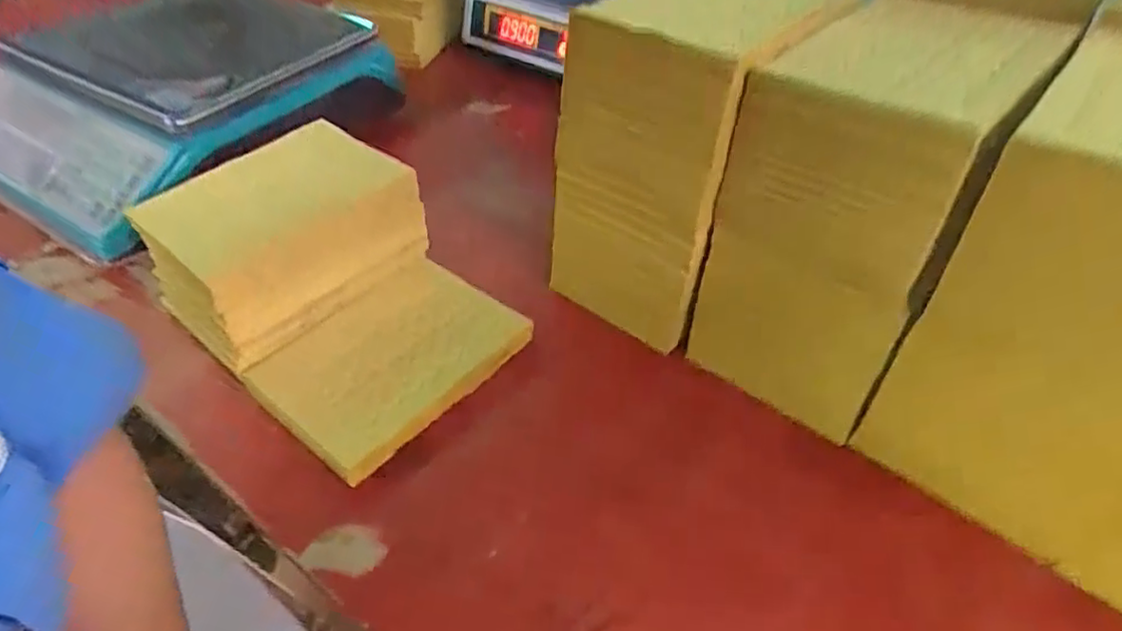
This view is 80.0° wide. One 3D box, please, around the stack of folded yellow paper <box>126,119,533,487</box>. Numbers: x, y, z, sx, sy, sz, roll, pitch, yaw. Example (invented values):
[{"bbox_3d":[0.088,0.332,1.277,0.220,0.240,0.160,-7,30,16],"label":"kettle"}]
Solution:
[{"bbox_3d":[-0.160,-0.030,0.474,0.245,0.086,0.173,33,54,30],"label":"stack of folded yellow paper"}]

